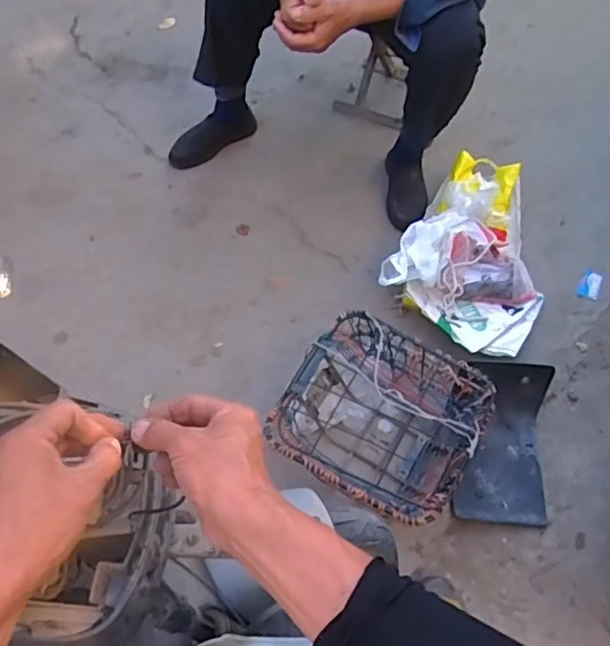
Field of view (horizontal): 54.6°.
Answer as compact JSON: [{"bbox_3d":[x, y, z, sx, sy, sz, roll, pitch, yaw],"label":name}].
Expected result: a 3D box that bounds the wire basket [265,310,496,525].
[{"bbox_3d":[0.134,0.189,1.088,0.325,0.169,0.301,29,63,16],"label":"wire basket"}]

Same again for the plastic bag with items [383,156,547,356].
[{"bbox_3d":[0.384,-0.155,1.277,0.304,0.144,0.419,28,62,15],"label":"plastic bag with items"}]

